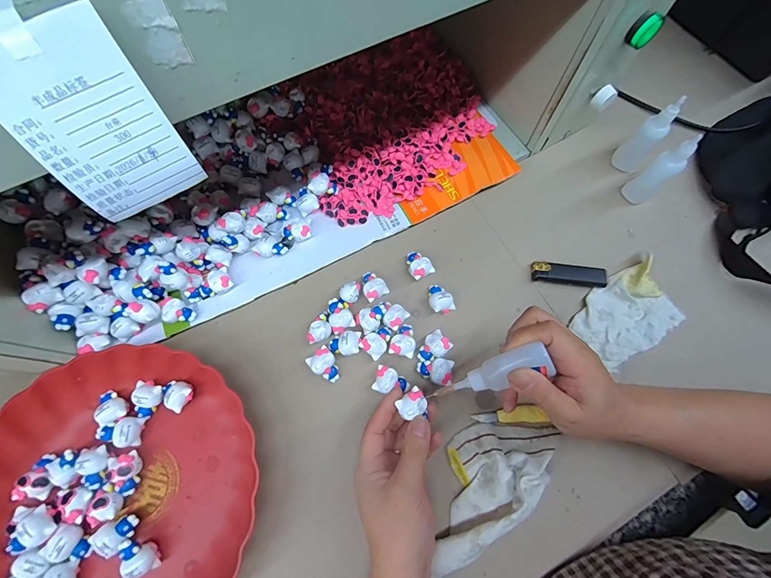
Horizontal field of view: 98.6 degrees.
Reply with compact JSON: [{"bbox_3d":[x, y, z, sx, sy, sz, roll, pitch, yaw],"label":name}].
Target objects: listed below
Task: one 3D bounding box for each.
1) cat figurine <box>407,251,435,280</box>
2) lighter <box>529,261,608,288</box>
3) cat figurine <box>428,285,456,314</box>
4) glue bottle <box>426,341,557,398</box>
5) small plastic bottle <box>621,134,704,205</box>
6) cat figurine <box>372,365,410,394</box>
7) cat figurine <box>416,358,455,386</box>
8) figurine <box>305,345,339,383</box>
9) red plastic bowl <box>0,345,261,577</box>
[{"bbox_3d":[0.037,-0.028,0.376,0.026,0.017,0.034,-24,72,-9],"label":"cat figurine"},{"bbox_3d":[0.205,-0.017,0.370,0.079,0.007,0.023,6,70,1],"label":"lighter"},{"bbox_3d":[0.059,0.010,0.363,0.025,0.021,0.033,-12,71,-5],"label":"cat figurine"},{"bbox_3d":[0.082,0.070,0.264,0.096,0.023,0.024,-31,69,27],"label":"glue bottle"},{"bbox_3d":[0.310,-0.132,0.377,0.021,0.091,0.028,-41,76,-14],"label":"small plastic bottle"},{"bbox_3d":[0.006,0.094,0.333,0.034,0.016,0.024,17,71,5],"label":"cat figurine"},{"bbox_3d":[0.050,0.083,0.336,0.034,0.018,0.024,9,70,2],"label":"cat figurine"},{"bbox_3d":[-0.060,0.079,0.339,0.024,0.017,0.034,-41,76,-14],"label":"figurine"},{"bbox_3d":[-0.234,0.177,0.281,0.227,0.045,0.234,0,70,-1],"label":"red plastic bowl"}]

